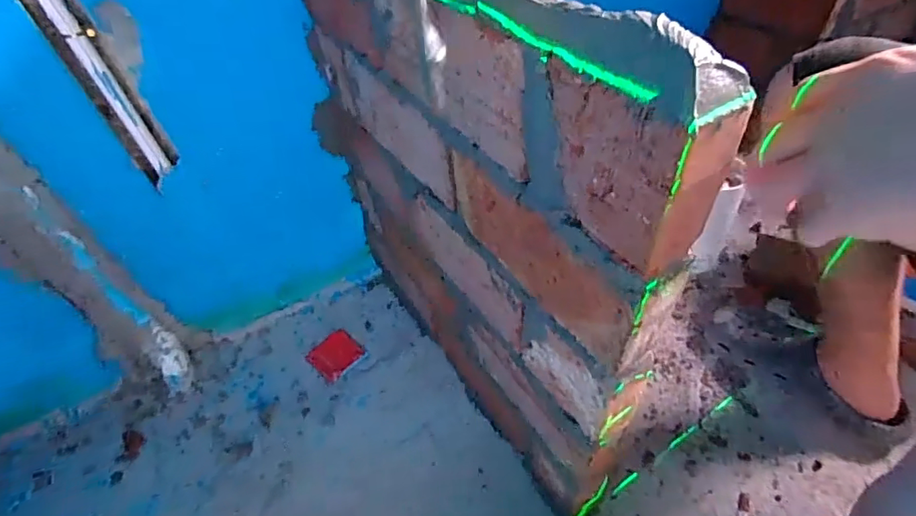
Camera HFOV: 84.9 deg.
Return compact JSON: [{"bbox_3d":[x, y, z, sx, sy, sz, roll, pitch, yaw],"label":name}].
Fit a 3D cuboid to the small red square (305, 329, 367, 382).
[{"bbox_3d":[-0.199,0.157,0.817,0.070,0.014,0.078,30,57,28],"label":"small red square"}]

